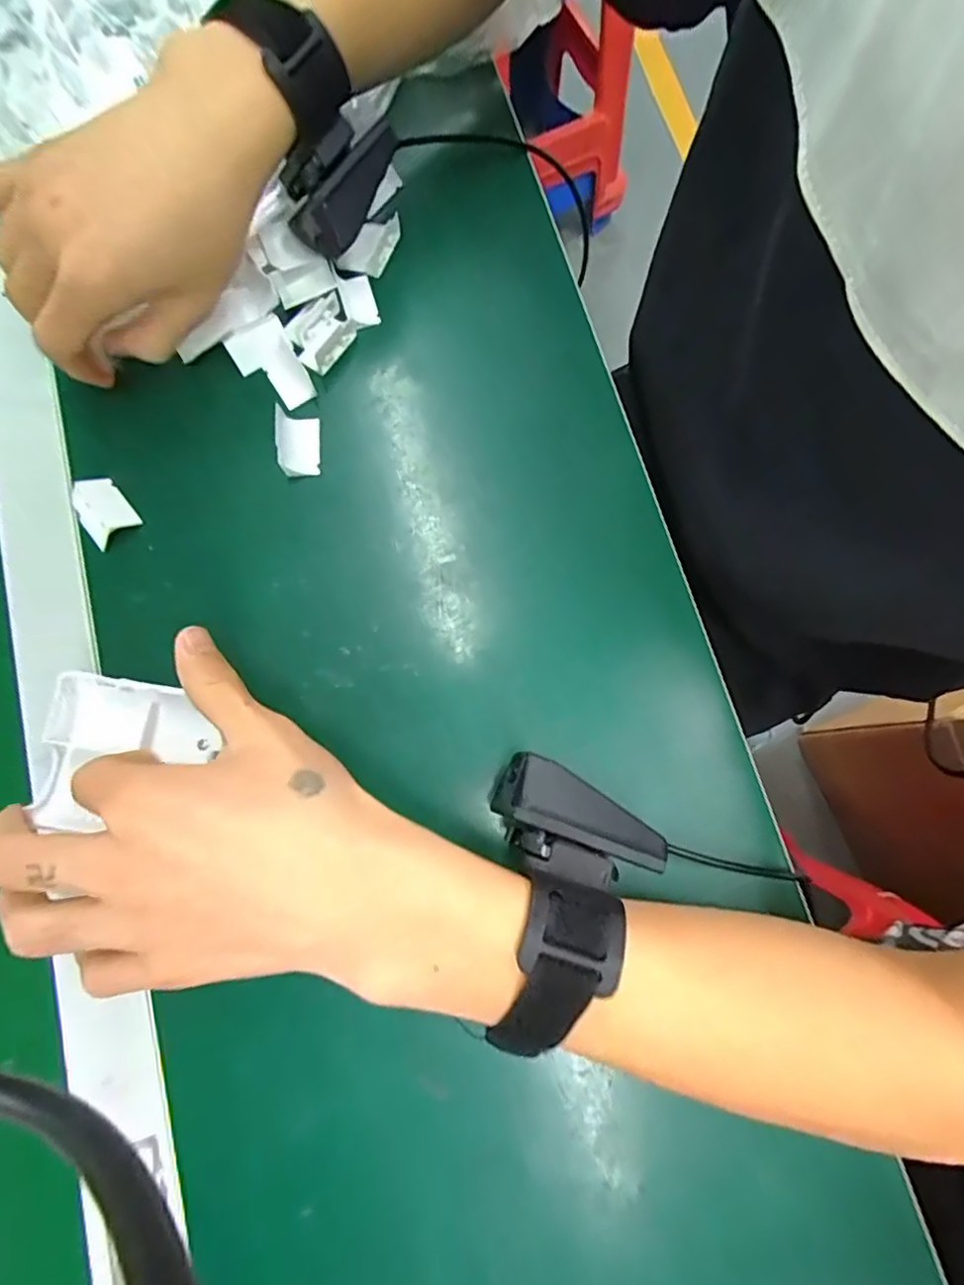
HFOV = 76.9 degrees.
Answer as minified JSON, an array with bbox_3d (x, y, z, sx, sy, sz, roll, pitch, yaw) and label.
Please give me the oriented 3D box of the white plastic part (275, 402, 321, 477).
[{"bbox_3d":[-0.098,-0.107,0.321,0.020,0.016,0.032,-5,79,0],"label":"white plastic part"}]

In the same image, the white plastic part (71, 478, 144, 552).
[{"bbox_3d":[-0.199,-0.069,0.317,0.025,0.009,0.033,-38,81,-6],"label":"white plastic part"}]

